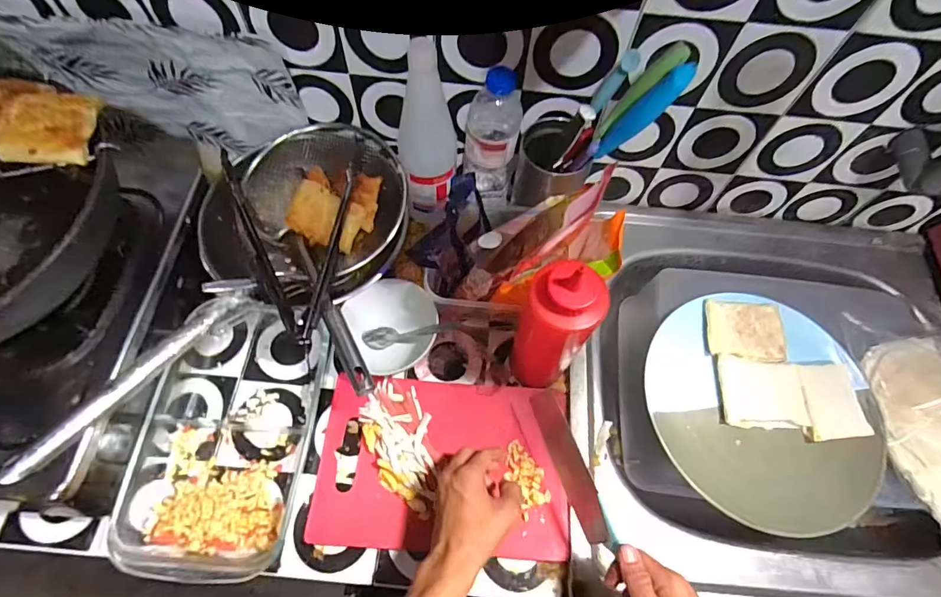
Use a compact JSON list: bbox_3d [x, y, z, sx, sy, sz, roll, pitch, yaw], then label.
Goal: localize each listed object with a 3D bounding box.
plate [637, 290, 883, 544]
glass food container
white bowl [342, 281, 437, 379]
[{"bbox_3d":[0.329,0.119,0.510,0.258,0.025,0.261,-2,69,0],"label":"plate"},{"bbox_3d":[-0.269,0.139,0.508,0.177,0.051,0.307,1,65,-2],"label":"glass food container"},{"bbox_3d":[-0.095,0.032,0.566,0.105,0.041,0.104,1,65,-2],"label":"white bowl"}]

